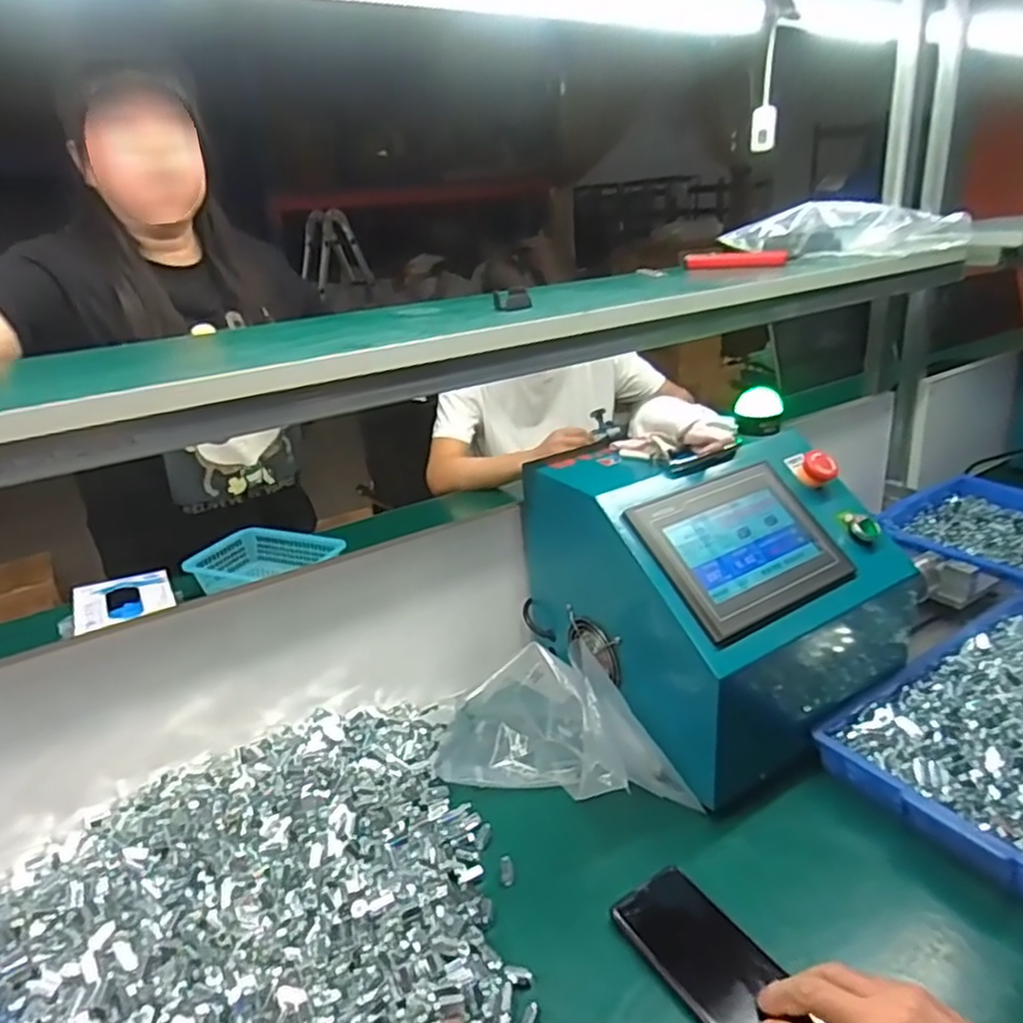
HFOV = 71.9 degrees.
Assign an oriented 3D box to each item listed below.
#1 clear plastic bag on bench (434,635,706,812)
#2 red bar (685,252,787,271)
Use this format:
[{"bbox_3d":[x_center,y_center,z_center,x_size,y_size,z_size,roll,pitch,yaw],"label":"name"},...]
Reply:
[{"bbox_3d":[0.053,0.205,0.710,0.247,0.125,0.125,4,25,19],"label":"clear plastic bag on bench"},{"bbox_3d":[0.307,-0.345,0.969,0.133,0.021,0.021,3,24,16],"label":"red bar"}]

